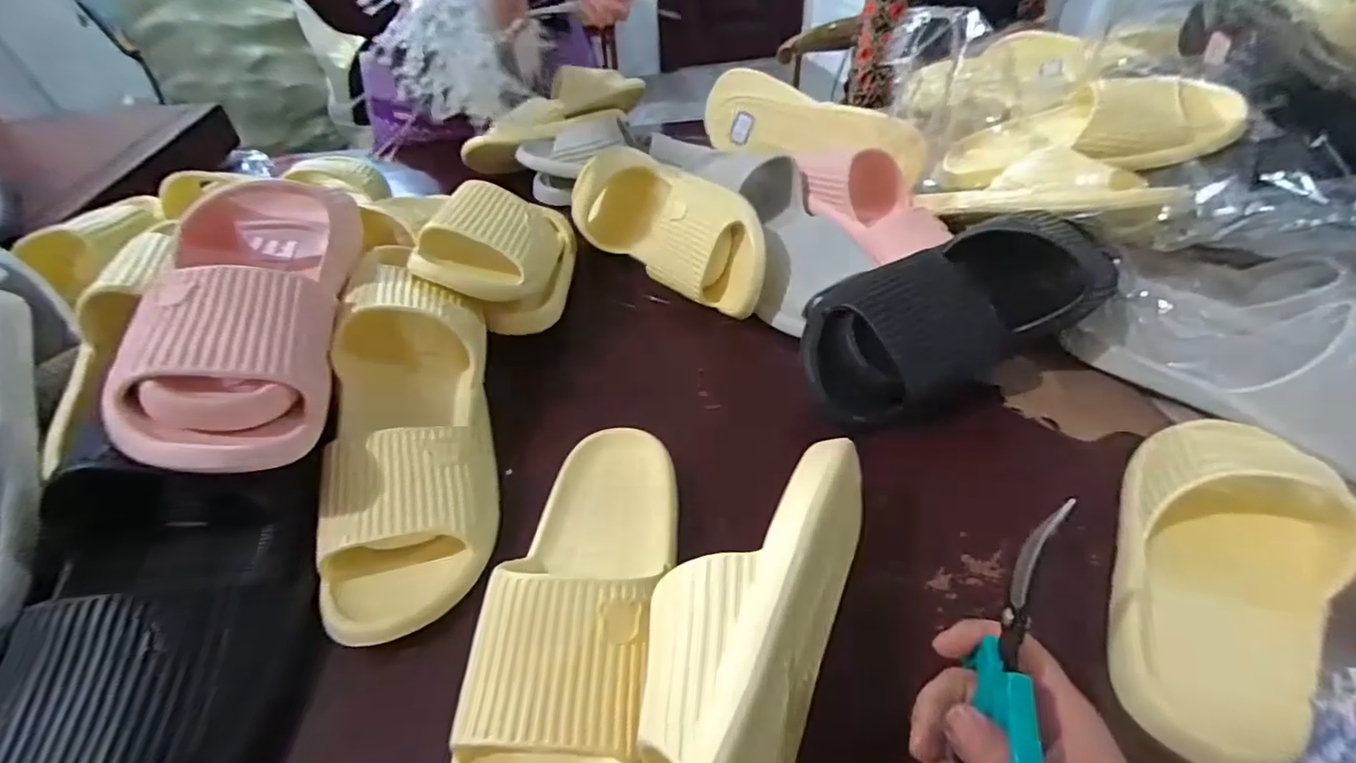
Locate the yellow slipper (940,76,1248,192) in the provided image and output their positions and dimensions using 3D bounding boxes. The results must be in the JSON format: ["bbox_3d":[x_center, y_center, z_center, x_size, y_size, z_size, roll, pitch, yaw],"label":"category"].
[{"bbox_3d":[0.404,-0.256,0.586,0.120,0.082,0.242,-36,28,-29],"label":"yellow slipper"}]

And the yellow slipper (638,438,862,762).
[{"bbox_3d":[0.035,0.117,0.281,0.074,0.095,0.236,16,47,20],"label":"yellow slipper"}]

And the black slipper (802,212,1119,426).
[{"bbox_3d":[0.222,-0.056,0.464,0.263,0.103,0.082,-18,45,-15],"label":"black slipper"}]

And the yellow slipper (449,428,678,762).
[{"bbox_3d":[-0.051,0.115,0.323,0.095,0.064,0.244,2,43,6],"label":"yellow slipper"}]

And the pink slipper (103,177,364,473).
[{"bbox_3d":[-0.280,-0.067,0.390,0.091,0.075,0.284,-11,44,-8],"label":"pink slipper"}]

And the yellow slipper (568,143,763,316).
[{"bbox_3d":[-0.011,-0.161,0.587,0.264,0.105,0.076,34,33,33],"label":"yellow slipper"}]

